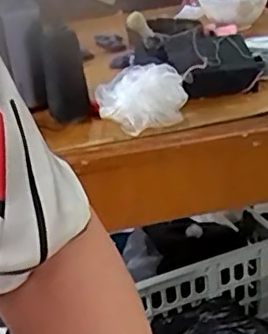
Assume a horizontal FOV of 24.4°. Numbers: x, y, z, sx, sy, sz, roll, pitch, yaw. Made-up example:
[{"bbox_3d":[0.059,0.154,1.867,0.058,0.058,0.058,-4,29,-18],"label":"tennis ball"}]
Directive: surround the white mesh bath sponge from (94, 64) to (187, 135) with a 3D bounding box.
[{"bbox_3d":[0.009,-0.076,0.689,0.099,0.052,0.068,-8,26,-2],"label":"white mesh bath sponge"}]

